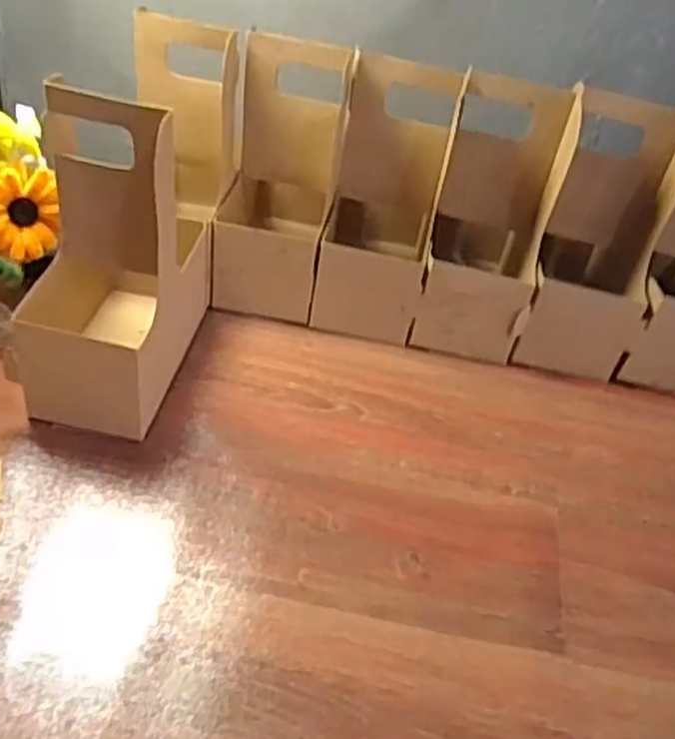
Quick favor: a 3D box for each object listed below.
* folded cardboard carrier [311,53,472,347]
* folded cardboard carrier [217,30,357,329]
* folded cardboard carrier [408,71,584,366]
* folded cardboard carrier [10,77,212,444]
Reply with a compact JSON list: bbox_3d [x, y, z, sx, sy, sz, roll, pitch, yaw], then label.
[{"bbox_3d":[0.044,-0.166,0.726,0.099,0.218,0.176,9,39,3],"label":"folded cardboard carrier"},{"bbox_3d":[-0.047,-0.185,0.731,0.104,0.223,0.180,9,39,3],"label":"folded cardboard carrier"},{"bbox_3d":[0.142,-0.148,0.724,0.098,0.218,0.184,12,39,7],"label":"folded cardboard carrier"},{"bbox_3d":[-0.167,-0.088,0.592,0.104,0.228,0.184,6,39,0],"label":"folded cardboard carrier"}]

